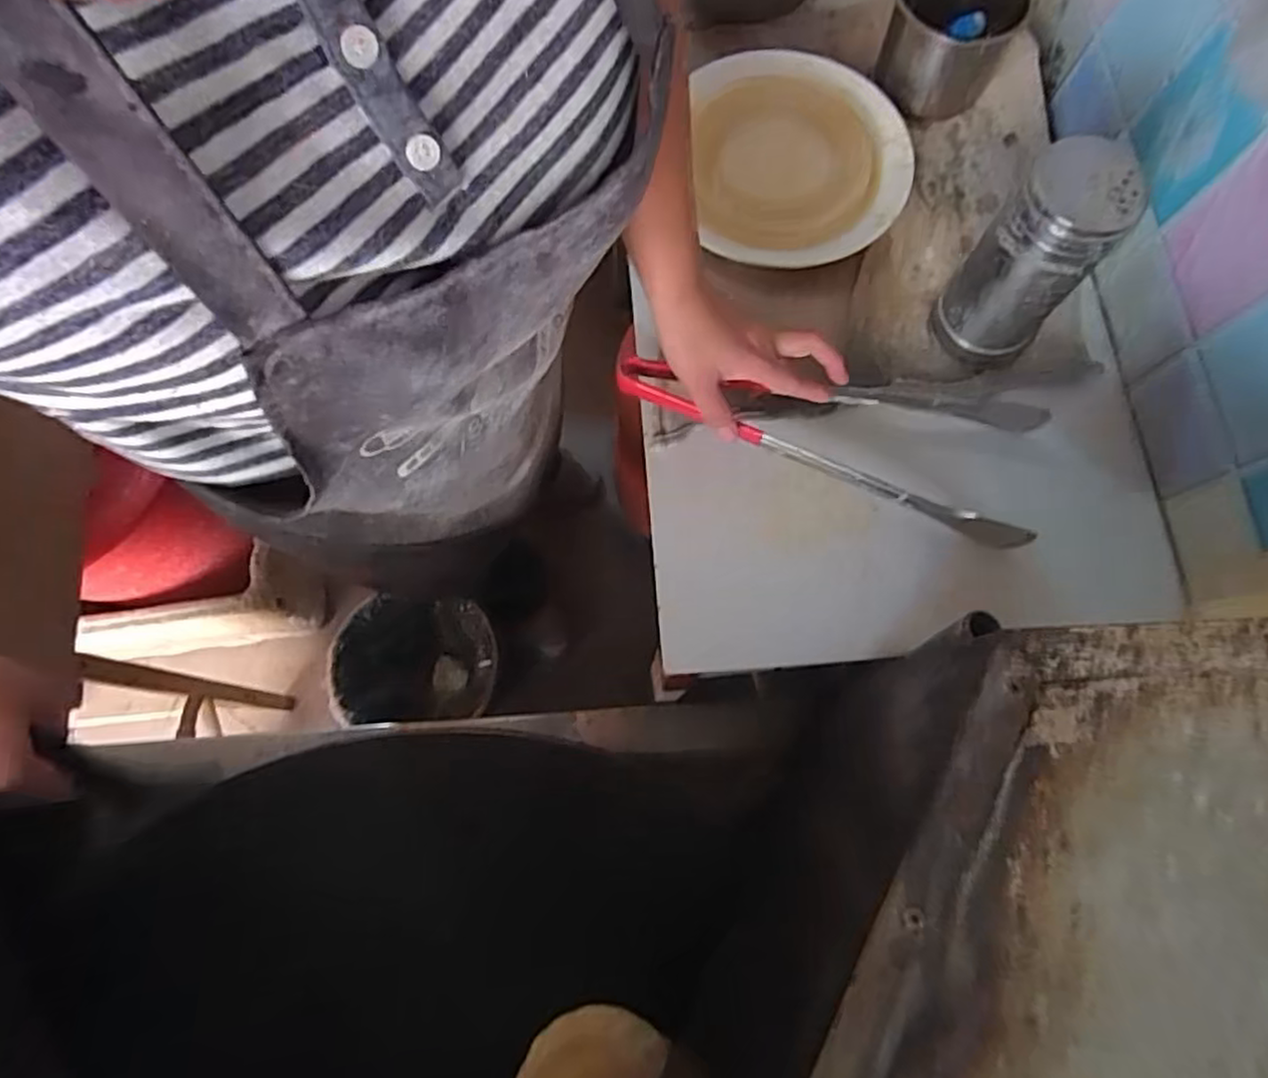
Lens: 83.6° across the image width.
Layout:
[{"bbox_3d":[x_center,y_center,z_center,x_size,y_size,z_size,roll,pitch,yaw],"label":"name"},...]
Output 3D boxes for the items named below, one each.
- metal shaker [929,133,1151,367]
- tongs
[{"bbox_3d":[0.293,-0.204,0.527,0.079,0.166,0.083,0,75,0],"label":"metal shaker"},{"bbox_3d":[0.145,-0.083,0.544,0.327,0.056,0.122,11,75,1],"label":"tongs"}]

